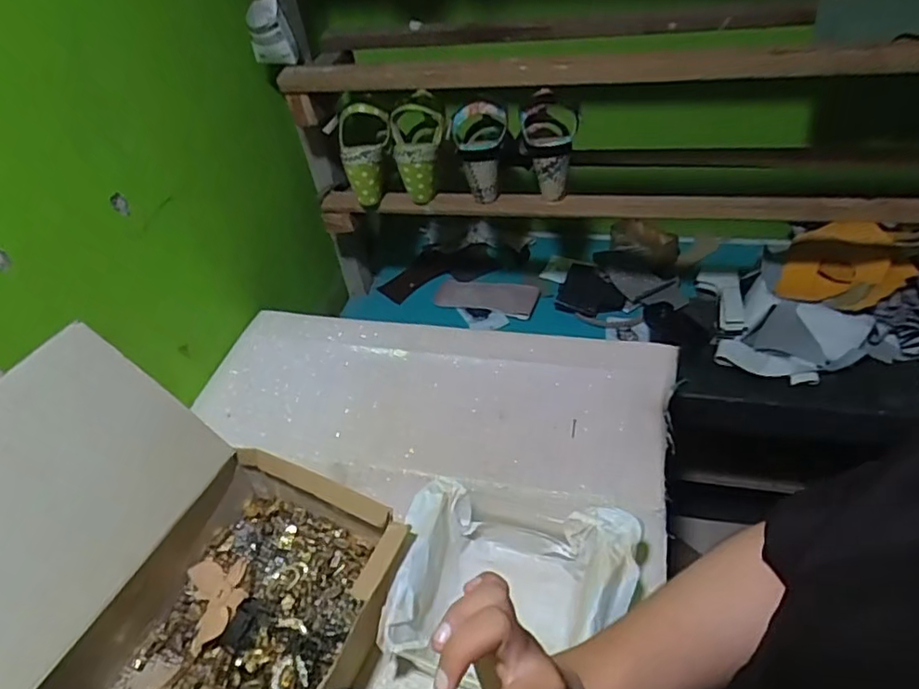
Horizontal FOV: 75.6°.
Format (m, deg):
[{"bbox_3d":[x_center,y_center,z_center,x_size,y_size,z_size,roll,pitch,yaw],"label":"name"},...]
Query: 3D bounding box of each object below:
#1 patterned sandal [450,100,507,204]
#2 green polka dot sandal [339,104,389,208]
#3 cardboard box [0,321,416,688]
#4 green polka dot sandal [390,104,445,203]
[{"bbox_3d":[0.035,-0.276,0.849,0.086,0.140,0.082,-7,42,1],"label":"patterned sandal"},{"bbox_3d":[-0.134,-0.278,0.873,0.076,0.139,0.073,-9,42,-1],"label":"green polka dot sandal"},{"bbox_3d":[-0.260,0.206,0.471,0.331,0.249,0.331,14,46,20],"label":"cardboard box"},{"bbox_3d":[-0.056,-0.280,0.869,0.077,0.132,0.068,-7,42,1],"label":"green polka dot sandal"}]

